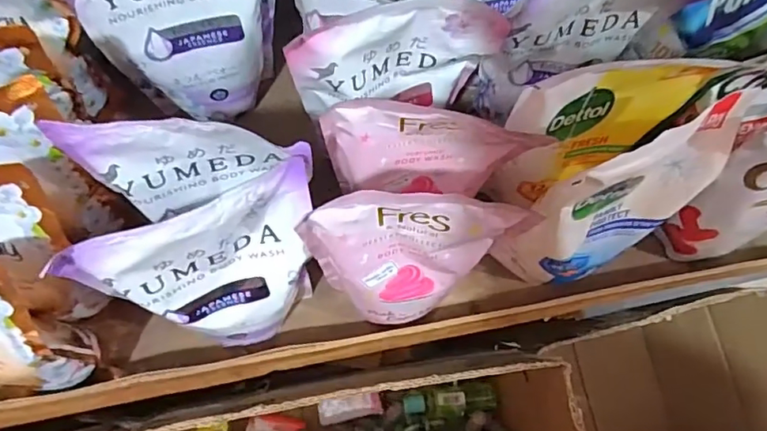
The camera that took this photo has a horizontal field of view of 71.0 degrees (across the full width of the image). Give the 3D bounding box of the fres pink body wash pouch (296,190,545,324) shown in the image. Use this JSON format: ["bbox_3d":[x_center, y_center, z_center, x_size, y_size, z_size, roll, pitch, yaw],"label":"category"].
[{"bbox_3d":[0.016,0.034,0.348,0.123,0.144,0.054,3,74,-1],"label":"fres pink body wash pouch"}]

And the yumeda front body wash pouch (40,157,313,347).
[{"bbox_3d":[-0.093,0.041,0.341,0.127,0.184,0.054,-26,77,-9],"label":"yumeda front body wash pouch"}]

